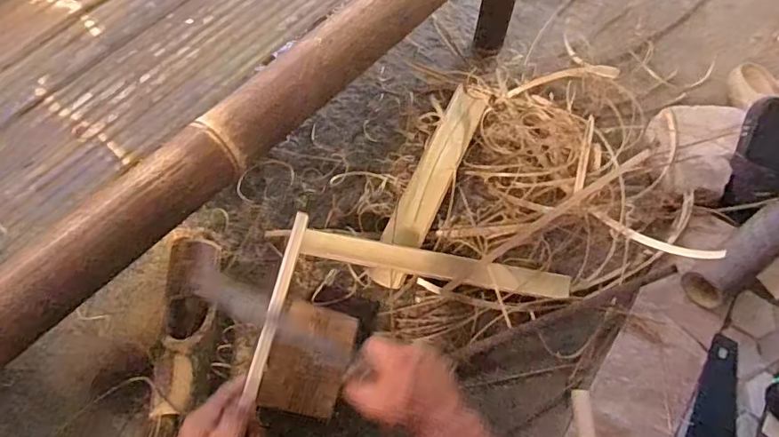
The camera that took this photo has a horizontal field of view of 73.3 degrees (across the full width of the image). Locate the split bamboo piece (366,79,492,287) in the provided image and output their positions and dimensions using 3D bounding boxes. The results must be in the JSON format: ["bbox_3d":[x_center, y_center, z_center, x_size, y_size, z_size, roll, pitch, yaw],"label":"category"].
[{"bbox_3d":[0.082,-0.078,0.991,0.073,0.030,0.463,22,63,9],"label":"split bamboo piece"}]

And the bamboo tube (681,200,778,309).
[{"bbox_3d":[0.582,0.060,0.858,0.229,0.056,0.070,-39,69,-4],"label":"bamboo tube"}]

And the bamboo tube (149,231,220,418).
[{"bbox_3d":[-0.328,0.168,0.850,0.077,0.061,0.289,-1,62,-3],"label":"bamboo tube"}]

